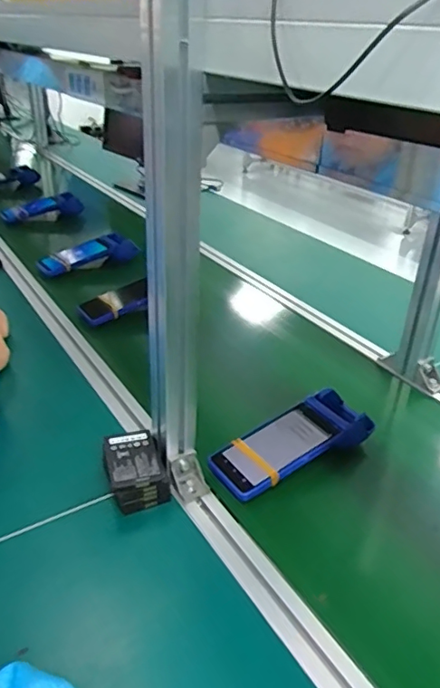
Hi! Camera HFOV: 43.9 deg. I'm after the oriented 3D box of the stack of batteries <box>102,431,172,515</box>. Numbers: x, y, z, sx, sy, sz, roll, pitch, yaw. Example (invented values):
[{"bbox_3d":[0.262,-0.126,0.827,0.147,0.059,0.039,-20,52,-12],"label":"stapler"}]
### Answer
[{"bbox_3d":[-0.102,0.154,0.653,0.065,0.056,0.086,-8,32,-18],"label":"stack of batteries"}]

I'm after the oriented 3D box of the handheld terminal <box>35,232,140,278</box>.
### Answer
[{"bbox_3d":[-0.309,-0.203,1.247,0.100,0.066,0.232,23,36,31],"label":"handheld terminal"}]

